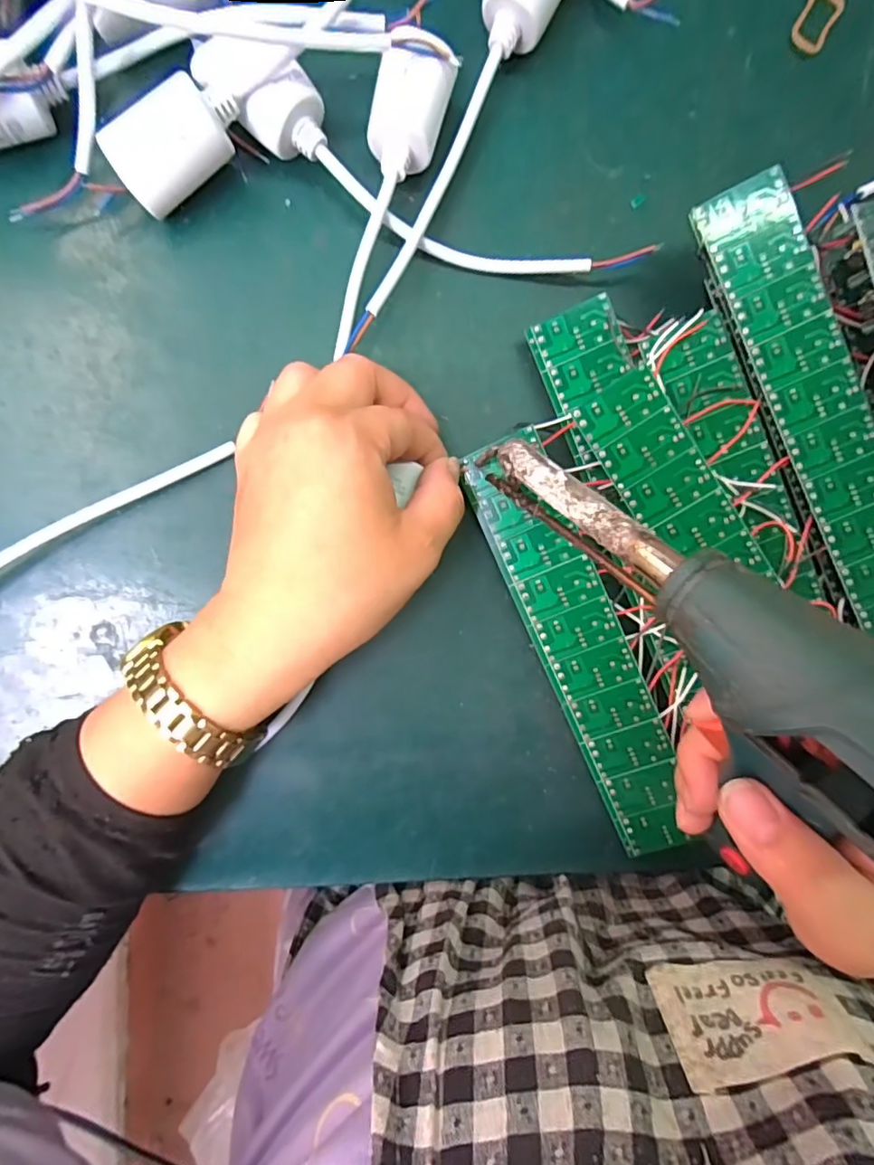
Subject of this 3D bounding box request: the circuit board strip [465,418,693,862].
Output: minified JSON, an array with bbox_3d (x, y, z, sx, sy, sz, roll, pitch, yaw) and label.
[{"bbox_3d":[0.066,0.030,0.248,0.037,0.004,0.198,-23,94,15],"label":"circuit board strip"}]

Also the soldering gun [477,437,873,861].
[{"bbox_3d":[0.076,0.007,0.166,0.042,0.028,0.171,-38,55,-4],"label":"soldering gun"}]

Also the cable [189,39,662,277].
[{"bbox_3d":[-0.004,-0.165,0.231,0.195,0.031,0.038,22,89,-8],"label":"cable"}]

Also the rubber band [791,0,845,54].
[{"bbox_3d":[0.185,-0.273,0.266,0.018,0.004,0.030,30,88,-7],"label":"rubber band"}]

